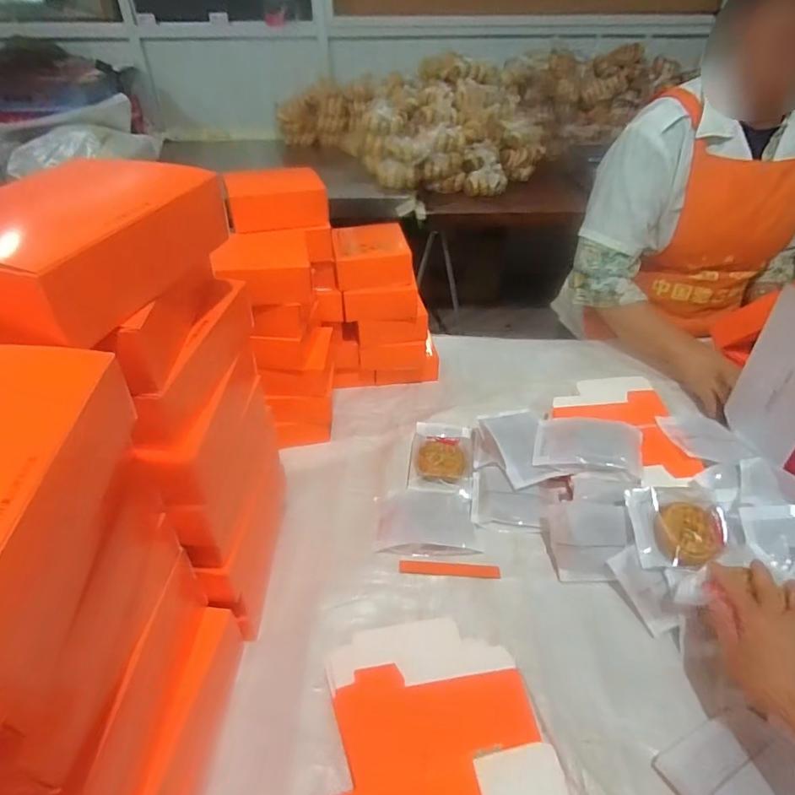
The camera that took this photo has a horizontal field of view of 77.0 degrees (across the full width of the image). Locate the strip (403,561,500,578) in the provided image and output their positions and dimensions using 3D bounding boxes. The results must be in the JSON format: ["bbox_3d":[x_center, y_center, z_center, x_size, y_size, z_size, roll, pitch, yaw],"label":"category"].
[{"bbox_3d":[0.062,0.204,0.592,0.117,0.004,0.016,3,49,0],"label":"strip"}]

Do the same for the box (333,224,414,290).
[{"bbox_3d":[-0.040,-0.226,0.789,0.115,0.054,0.124,-5,40,-6],"label":"box"}]

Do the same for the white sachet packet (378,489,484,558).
[{"bbox_3d":[0.036,0.158,0.635,0.122,0.013,0.091,-1,39,-1],"label":"white sachet packet"}]

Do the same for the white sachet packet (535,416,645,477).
[{"bbox_3d":[0.258,0.063,0.675,0.135,0.017,0.100,8,46,19],"label":"white sachet packet"}]

